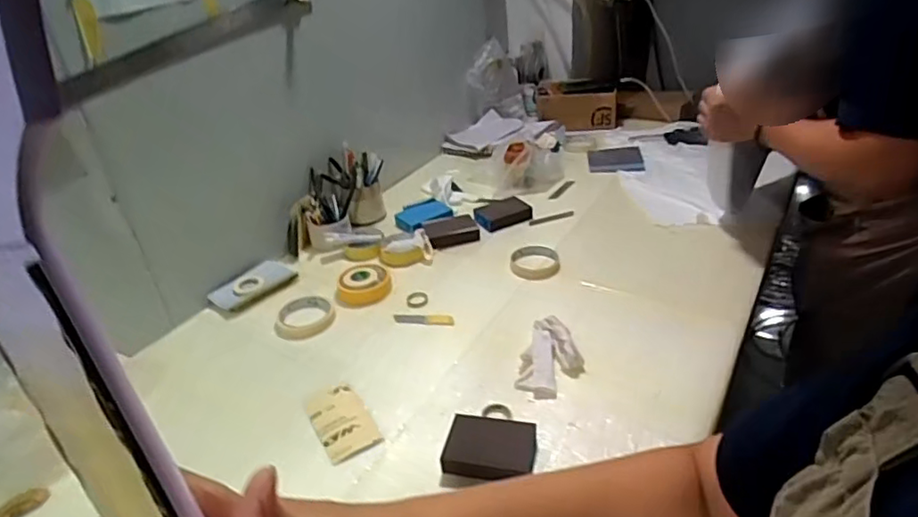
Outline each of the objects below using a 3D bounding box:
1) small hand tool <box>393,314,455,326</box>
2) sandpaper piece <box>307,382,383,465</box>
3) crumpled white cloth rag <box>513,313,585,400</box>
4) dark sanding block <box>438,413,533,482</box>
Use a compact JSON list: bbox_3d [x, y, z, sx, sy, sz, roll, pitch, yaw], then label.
[{"bbox_3d":[-0.053,0.093,0.916,0.095,0.007,0.020,3,34,12],"label":"small hand tool"},{"bbox_3d":[-0.148,0.200,0.749,0.068,0.006,0.127,-17,34,-23],"label":"sandpaper piece"},{"bbox_3d":[0.126,0.126,0.800,0.078,0.030,0.130,9,35,21],"label":"crumpled white cloth rag"},{"bbox_3d":[0.035,0.216,0.682,0.099,0.023,0.071,3,34,12],"label":"dark sanding block"}]

